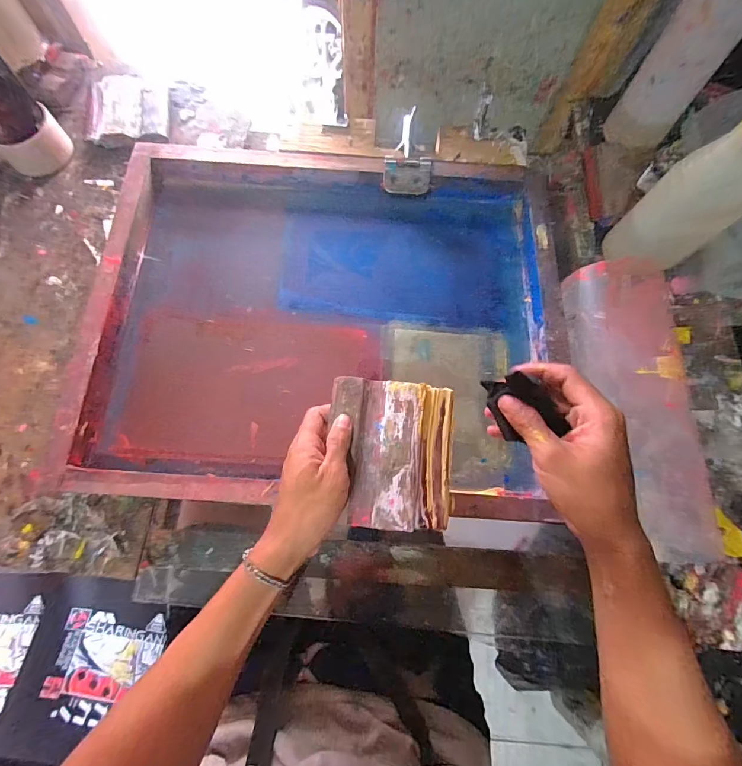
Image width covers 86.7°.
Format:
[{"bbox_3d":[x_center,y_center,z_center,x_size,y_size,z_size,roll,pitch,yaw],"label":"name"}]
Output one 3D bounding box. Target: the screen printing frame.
[{"bbox_3d":[-0.051,-0.088,0.473,0.544,0.055,0.447,4,71,0],"label":"screen printing frame"}]

